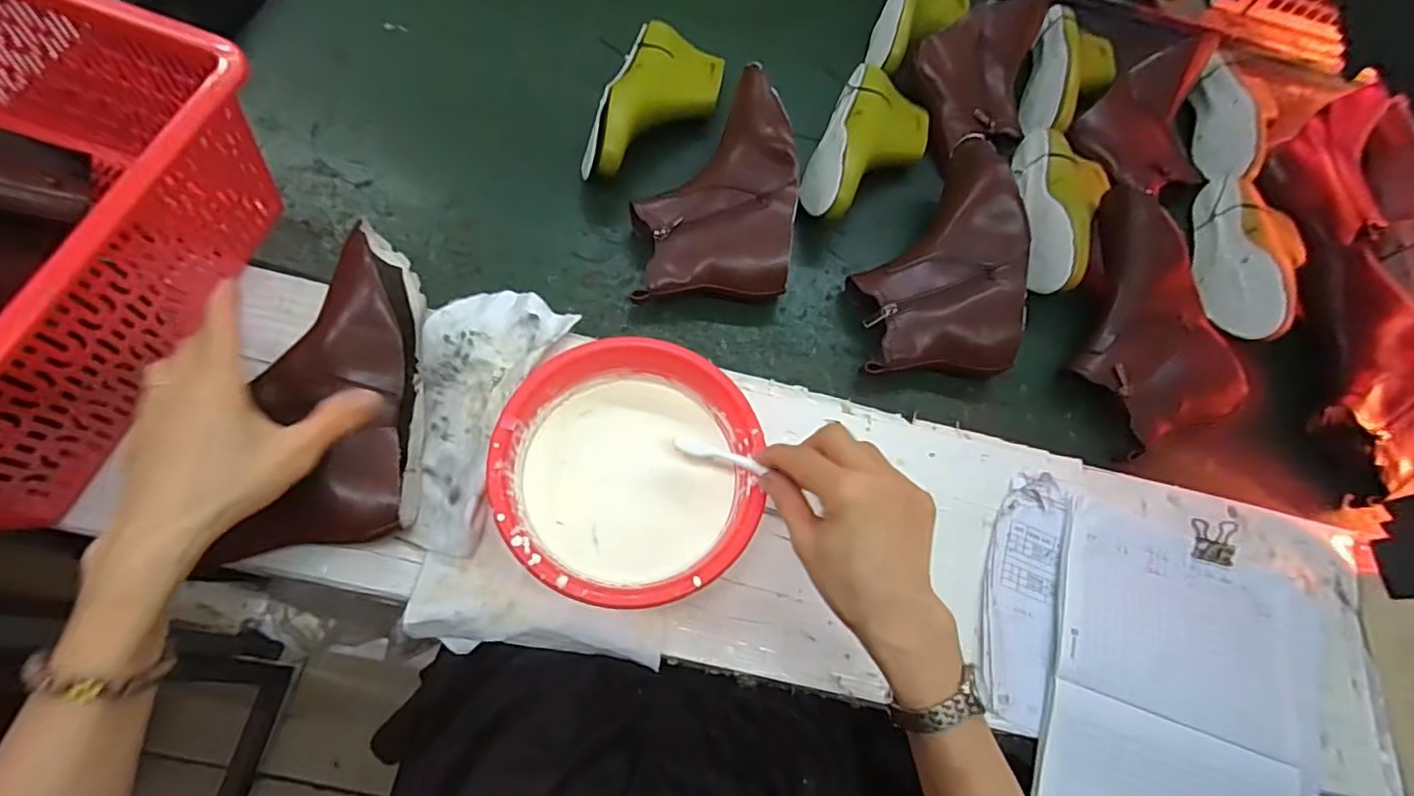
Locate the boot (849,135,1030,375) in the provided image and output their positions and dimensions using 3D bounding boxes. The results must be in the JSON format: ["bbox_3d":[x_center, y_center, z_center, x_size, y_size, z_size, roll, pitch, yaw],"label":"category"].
[{"bbox_3d":[0.233,-0.146,0.598,0.159,0.062,0.236,-2,67,-4],"label":"boot"}]

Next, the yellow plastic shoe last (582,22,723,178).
[{"bbox_3d":[-0.053,-0.322,0.648,0.114,0.066,0.237,15,66,-1],"label":"yellow plastic shoe last"}]

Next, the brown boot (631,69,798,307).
[{"bbox_3d":[0.009,-0.218,0.612,0.156,0.066,0.241,2,67,-7],"label":"brown boot"}]

